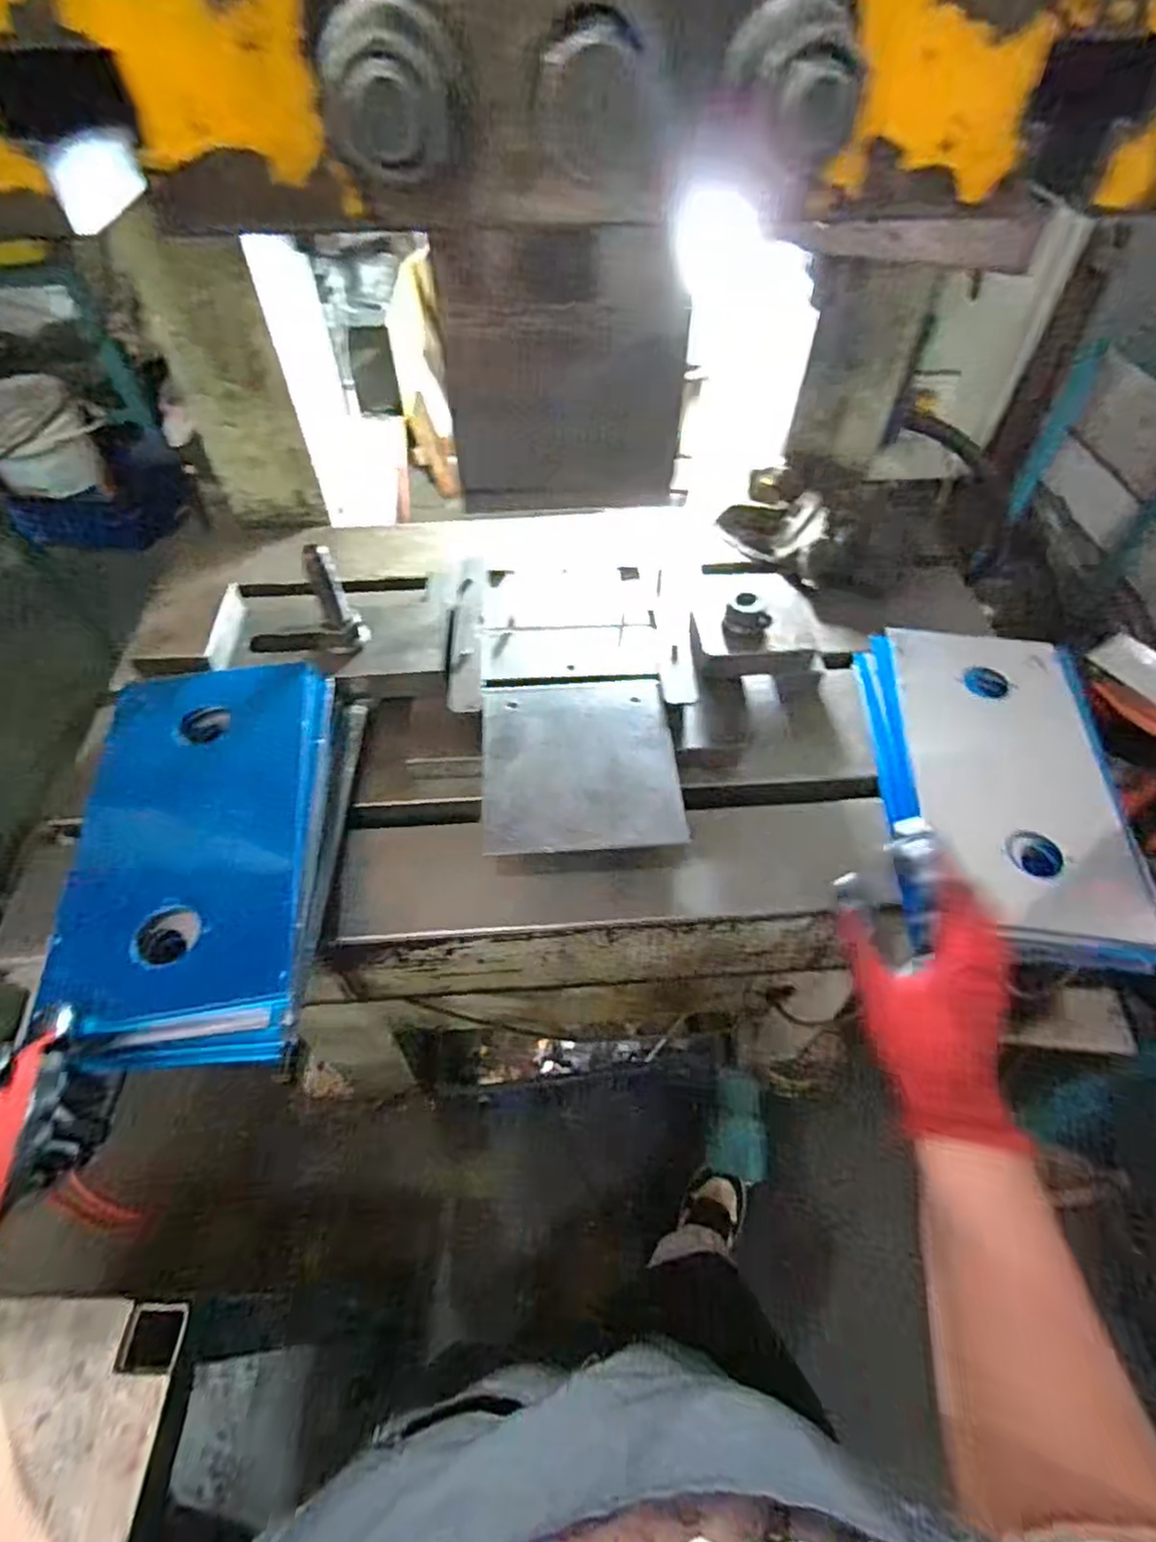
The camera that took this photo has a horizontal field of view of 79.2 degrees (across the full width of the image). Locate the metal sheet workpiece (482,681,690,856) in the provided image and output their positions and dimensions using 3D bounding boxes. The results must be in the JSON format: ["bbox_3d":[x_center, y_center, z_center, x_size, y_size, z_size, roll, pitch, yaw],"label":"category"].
[{"bbox_3d":[0.001,-0.009,0.531,0.143,0.005,0.156,-3,54,-3],"label":"metal sheet workpiece"}]

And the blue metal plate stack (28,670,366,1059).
[{"bbox_3d":[-0.252,0.047,0.492,0.165,0.037,0.289,9,59,-20],"label":"blue metal plate stack"}]

